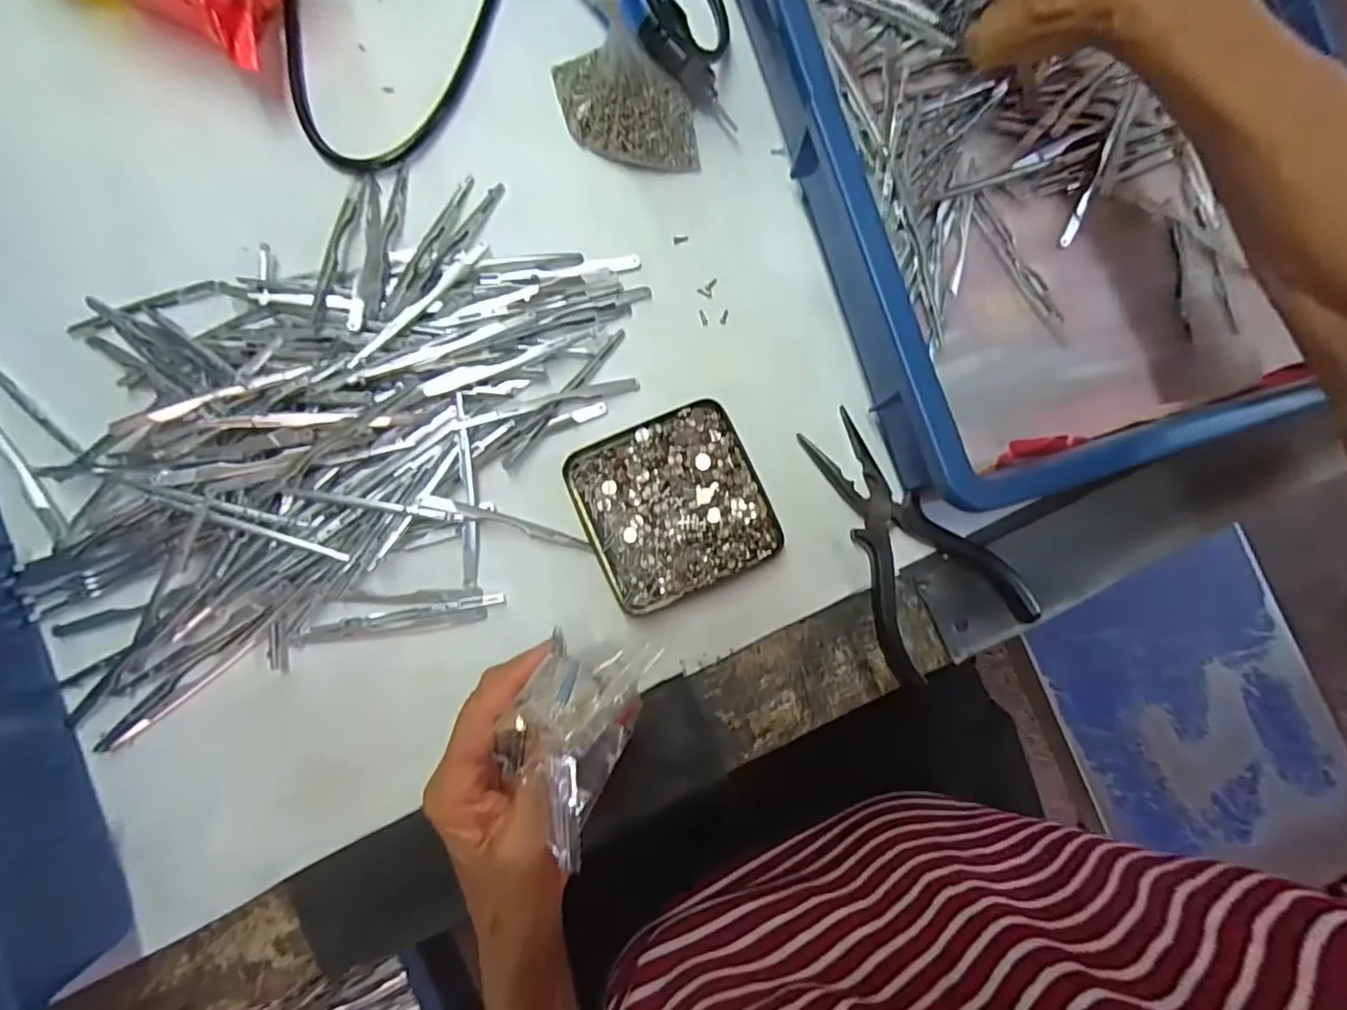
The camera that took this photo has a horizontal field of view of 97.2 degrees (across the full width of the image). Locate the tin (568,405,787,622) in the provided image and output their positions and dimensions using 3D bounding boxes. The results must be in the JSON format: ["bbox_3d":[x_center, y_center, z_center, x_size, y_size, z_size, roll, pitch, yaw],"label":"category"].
[{"bbox_3d":[0.000,0.000,0.329,0.096,0.011,0.096,-24,85,-5],"label":"tin"}]

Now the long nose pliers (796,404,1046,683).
[{"bbox_3d":[0.132,0.016,0.333,0.080,0.014,0.147,-25,85,-5],"label":"long nose pliers"}]

